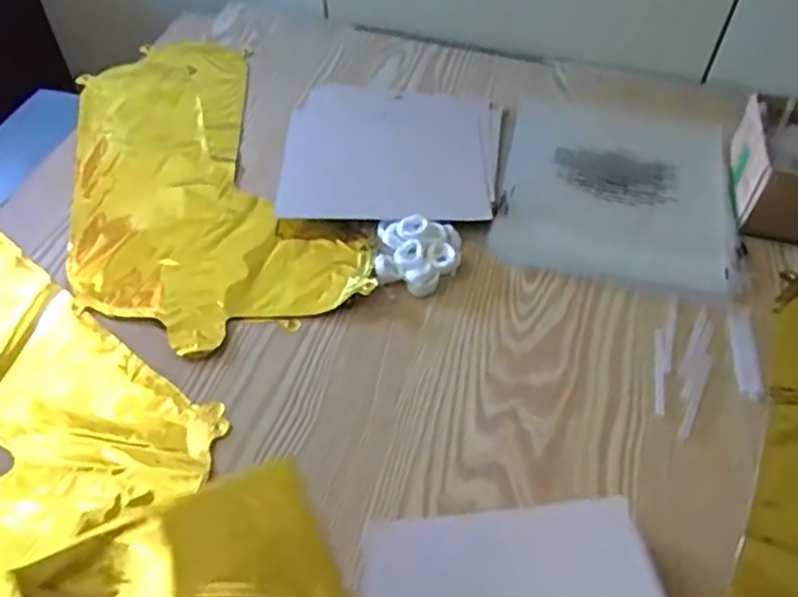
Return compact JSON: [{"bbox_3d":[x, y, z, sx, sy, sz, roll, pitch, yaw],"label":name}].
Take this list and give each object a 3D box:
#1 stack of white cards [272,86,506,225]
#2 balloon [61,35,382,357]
[{"bbox_3d":[-0.006,-0.148,0.639,0.201,0.023,0.186,5,50,2],"label":"stack of white cards"},{"bbox_3d":[-0.202,-0.127,0.625,0.219,0.008,0.427,-18,52,-16],"label":"balloon"}]

